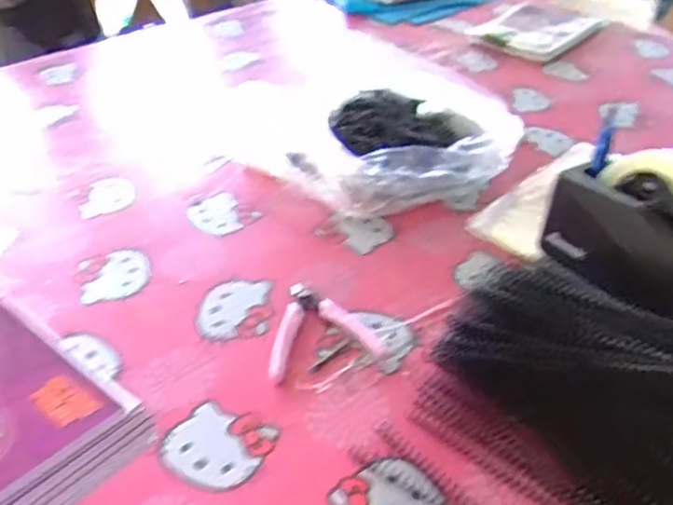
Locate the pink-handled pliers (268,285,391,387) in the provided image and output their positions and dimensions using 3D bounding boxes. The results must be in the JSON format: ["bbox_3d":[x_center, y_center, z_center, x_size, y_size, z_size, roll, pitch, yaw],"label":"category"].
[{"bbox_3d":[-0.018,0.065,0.623,0.101,0.014,0.114,-9,39,-12],"label":"pink-handled pliers"}]

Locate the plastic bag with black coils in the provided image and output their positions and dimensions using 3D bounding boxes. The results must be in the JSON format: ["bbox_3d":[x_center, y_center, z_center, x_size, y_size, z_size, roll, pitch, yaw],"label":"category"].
[{"bbox_3d":[0.018,-0.195,0.906,0.325,0.052,0.431,-19,42,-23],"label":"plastic bag with black coils"}]

